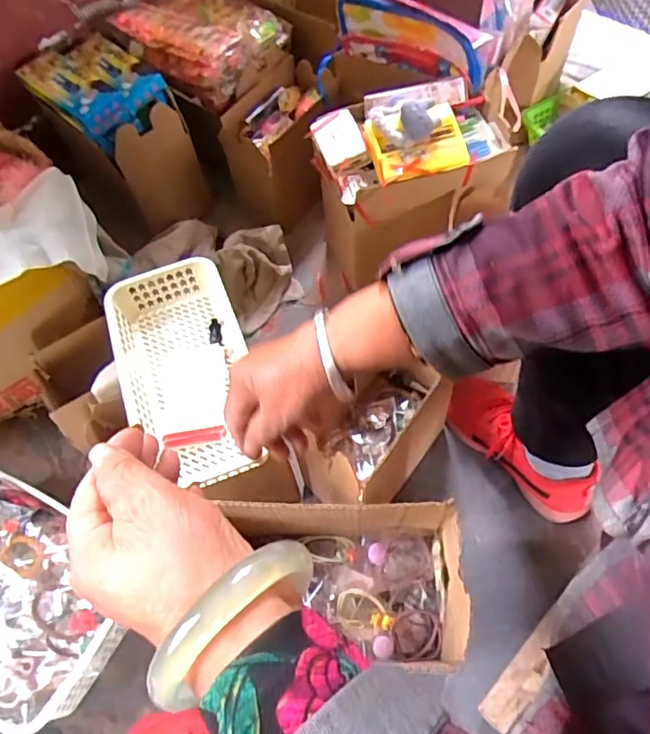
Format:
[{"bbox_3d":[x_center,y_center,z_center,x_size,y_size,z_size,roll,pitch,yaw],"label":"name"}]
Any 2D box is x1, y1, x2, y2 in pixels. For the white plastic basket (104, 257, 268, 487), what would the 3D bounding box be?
[{"bbox_3d":[-0.151,0.003,0.604,0.138,0.049,0.254,-17,62,-6],"label":"white plastic basket"}]

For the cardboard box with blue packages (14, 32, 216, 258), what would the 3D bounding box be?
[{"bbox_3d":[-0.340,-0.381,0.927,0.156,0.239,0.240,-38,64,-17],"label":"cardboard box with blue packages"}]

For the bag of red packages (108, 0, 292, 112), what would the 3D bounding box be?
[{"bbox_3d":[-0.211,-0.538,0.921,0.253,0.074,0.196,30,66,20],"label":"bag of red packages"}]

